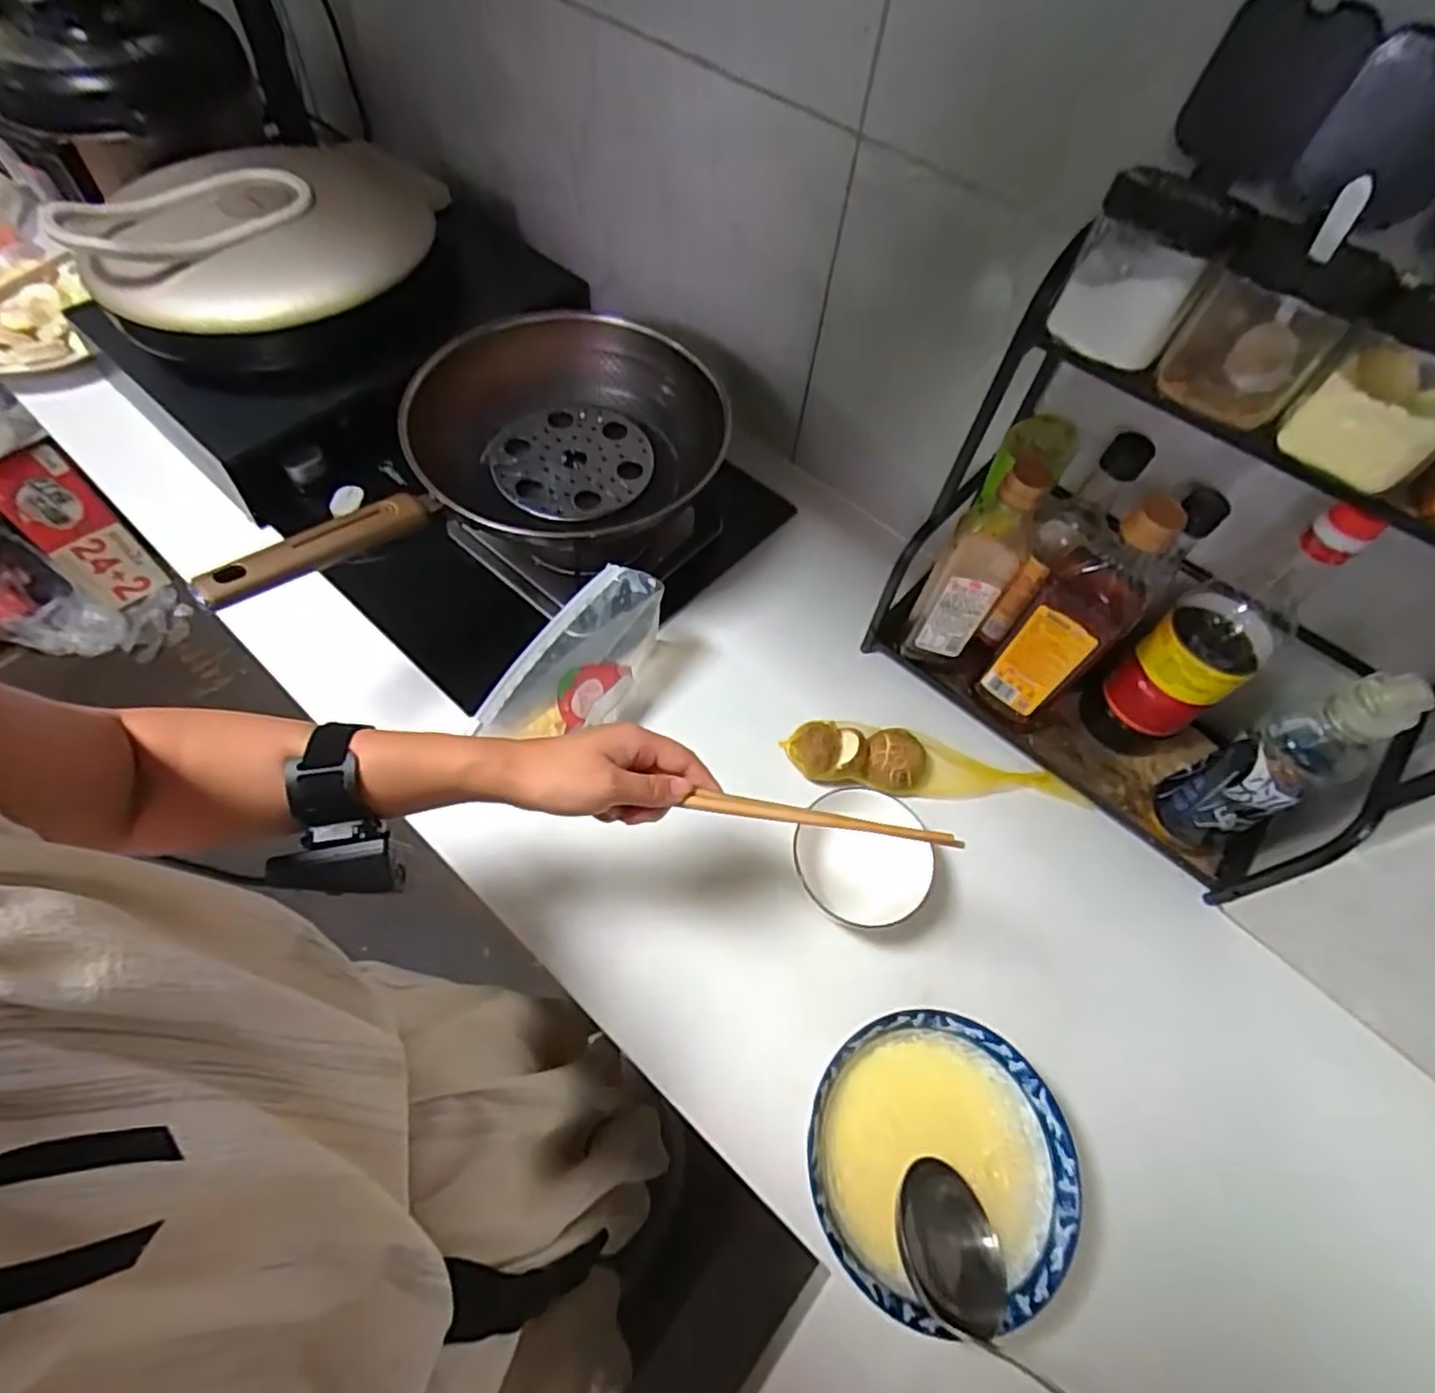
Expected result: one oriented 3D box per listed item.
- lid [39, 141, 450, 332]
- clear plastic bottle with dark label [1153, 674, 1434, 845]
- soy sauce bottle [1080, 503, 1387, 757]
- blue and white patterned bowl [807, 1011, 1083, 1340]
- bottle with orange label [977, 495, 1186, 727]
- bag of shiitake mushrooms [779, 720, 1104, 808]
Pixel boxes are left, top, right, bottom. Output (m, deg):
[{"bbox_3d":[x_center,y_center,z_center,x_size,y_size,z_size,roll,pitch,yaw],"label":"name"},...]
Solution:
[{"bbox_3d":[-0.476,-0.494,0.727,0.324,0.070,0.294,0,60,-4],"label":"lid"},{"bbox_3d":[0.434,0.056,0.543,0.063,0.238,0.065,-23,64,-16],"label":"clear plastic bottle with dark label"},{"bbox_3d":[0.415,-0.044,0.571,0.082,0.279,0.079,-27,65,-19],"label":"soy sauce bottle"},{"bbox_3d":[0.151,0.328,0.489,0.175,0.069,0.173,2,60,-3],"label":"blue and white patterned bowl"},{"bbox_3d":[0.304,-0.062,0.590,0.075,0.269,0.078,-34,68,-21],"label":"bottle with orange label"},{"bbox_3d":[0.205,0.062,0.648,0.283,0.040,0.070,2,60,-3],"label":"bag of shiitake mushrooms"}]

